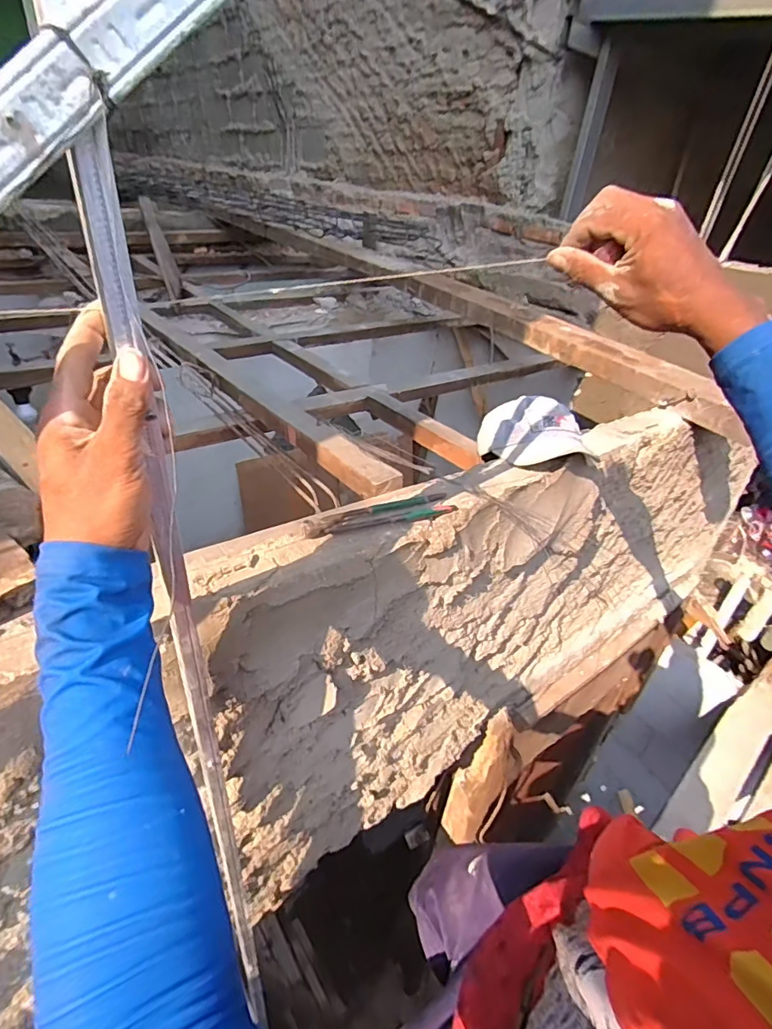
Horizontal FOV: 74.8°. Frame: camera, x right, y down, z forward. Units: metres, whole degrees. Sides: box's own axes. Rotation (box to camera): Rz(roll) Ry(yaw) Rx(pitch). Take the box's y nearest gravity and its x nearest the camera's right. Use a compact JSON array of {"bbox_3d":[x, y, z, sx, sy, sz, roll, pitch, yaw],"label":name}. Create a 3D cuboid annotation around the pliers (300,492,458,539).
[{"bbox_3d":[-0.007,0.002,0.671,0.213,0.022,0.040,-11,37,-24],"label":"pliers"}]

